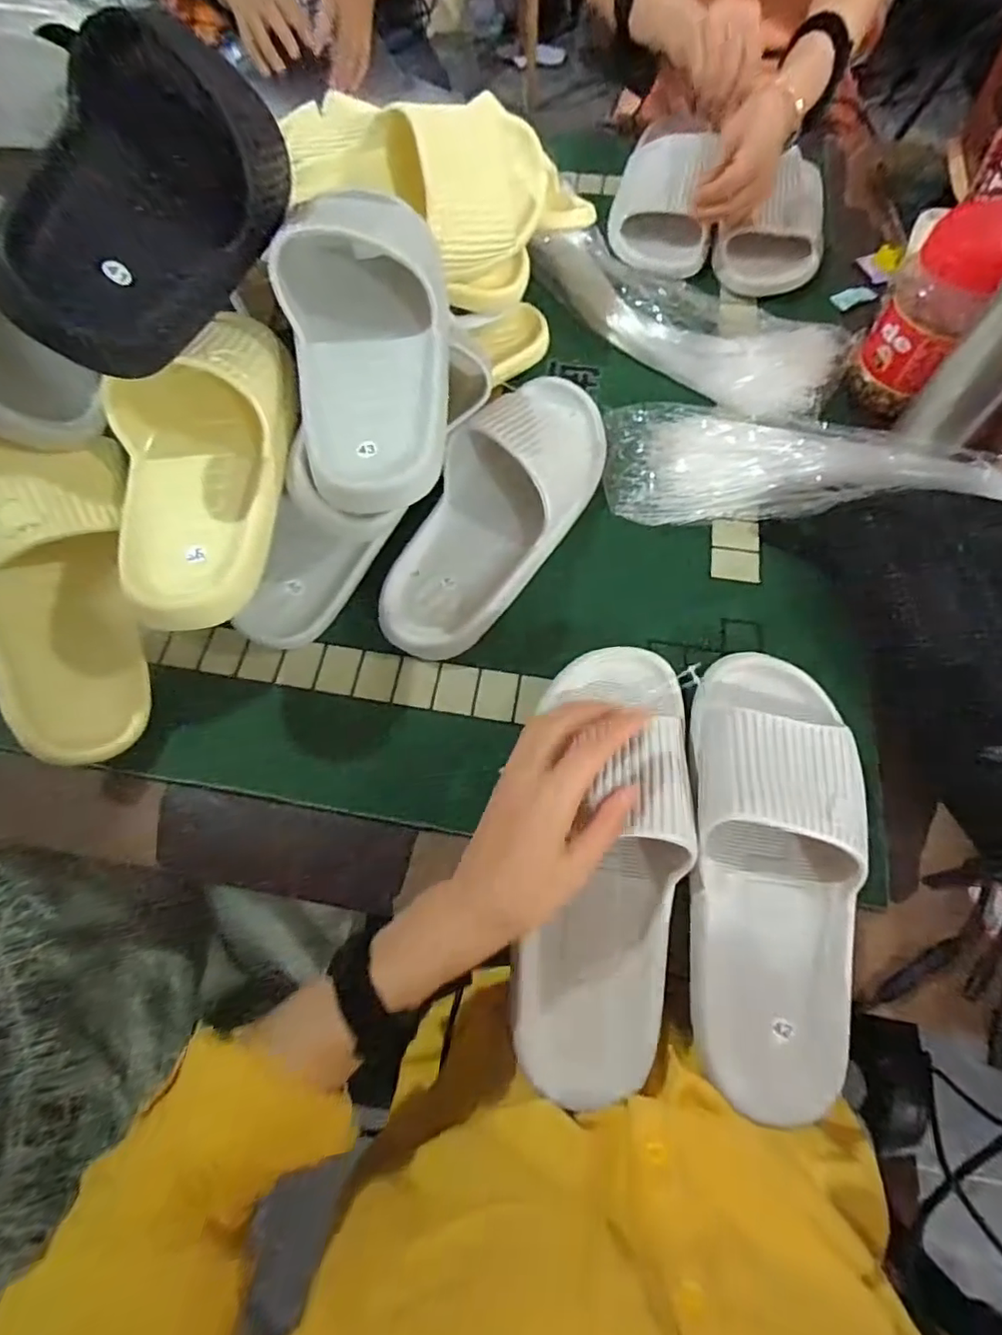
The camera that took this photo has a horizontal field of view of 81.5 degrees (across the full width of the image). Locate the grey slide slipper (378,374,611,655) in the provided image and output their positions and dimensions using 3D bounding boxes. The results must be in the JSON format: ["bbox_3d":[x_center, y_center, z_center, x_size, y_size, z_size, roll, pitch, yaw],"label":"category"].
[{"bbox_3d":[0.001,-0.140,0.474,0.108,0.066,0.291,30,71,14],"label":"grey slide slipper"}]

